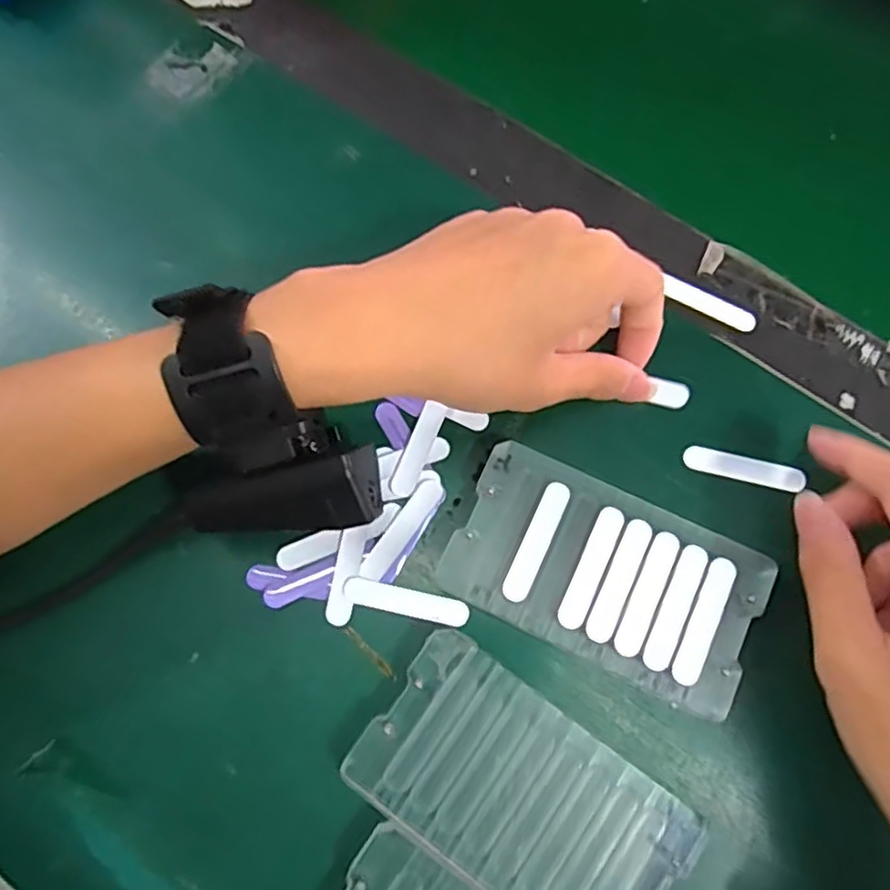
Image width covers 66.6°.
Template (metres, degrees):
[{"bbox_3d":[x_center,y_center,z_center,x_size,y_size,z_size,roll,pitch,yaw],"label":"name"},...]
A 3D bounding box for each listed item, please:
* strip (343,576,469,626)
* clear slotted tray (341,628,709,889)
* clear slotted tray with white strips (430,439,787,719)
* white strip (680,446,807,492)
[{"bbox_3d":[-0.016,0.064,0.278,0.051,0.005,0.011,13,74,1],"label":"strip"},{"bbox_3d":[0.030,0.132,0.252,0.121,0.009,0.066,36,76,7],"label":"clear slotted tray"},{"bbox_3d":[0.064,0.052,0.275,0.120,0.011,0.067,26,75,4],"label":"clear slotted tray with white strips"},{"bbox_3d":[0.129,0.010,0.291,0.050,0.004,0.011,14,74,1],"label":"white strip"}]

